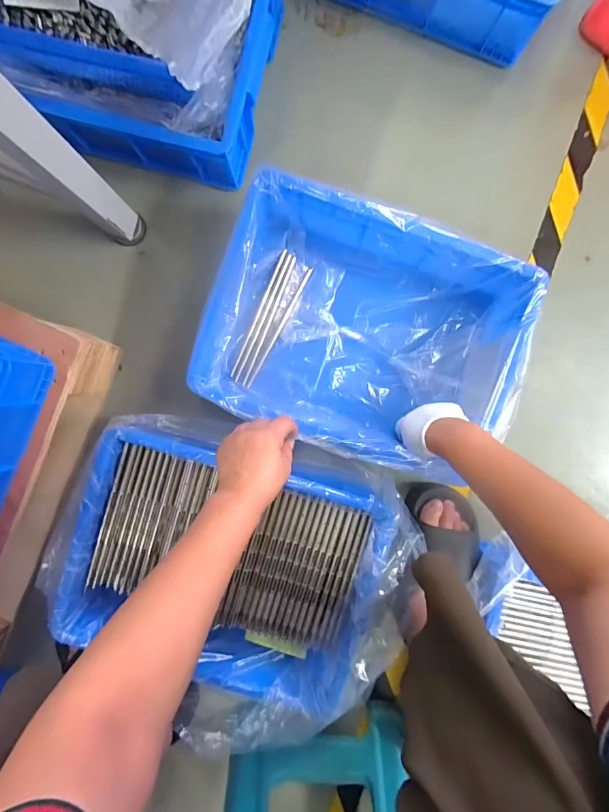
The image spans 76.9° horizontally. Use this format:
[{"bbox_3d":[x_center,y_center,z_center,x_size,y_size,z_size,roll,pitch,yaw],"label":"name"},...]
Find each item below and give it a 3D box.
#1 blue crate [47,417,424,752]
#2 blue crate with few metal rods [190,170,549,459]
[{"bbox_3d":[-0.103,0.228,0.544,0.467,0.142,0.353,14,92,0],"label":"blue crate"},{"bbox_3d":[0.080,-0.096,0.550,0.405,0.117,0.307,19,92,0],"label":"blue crate with few metal rods"}]

